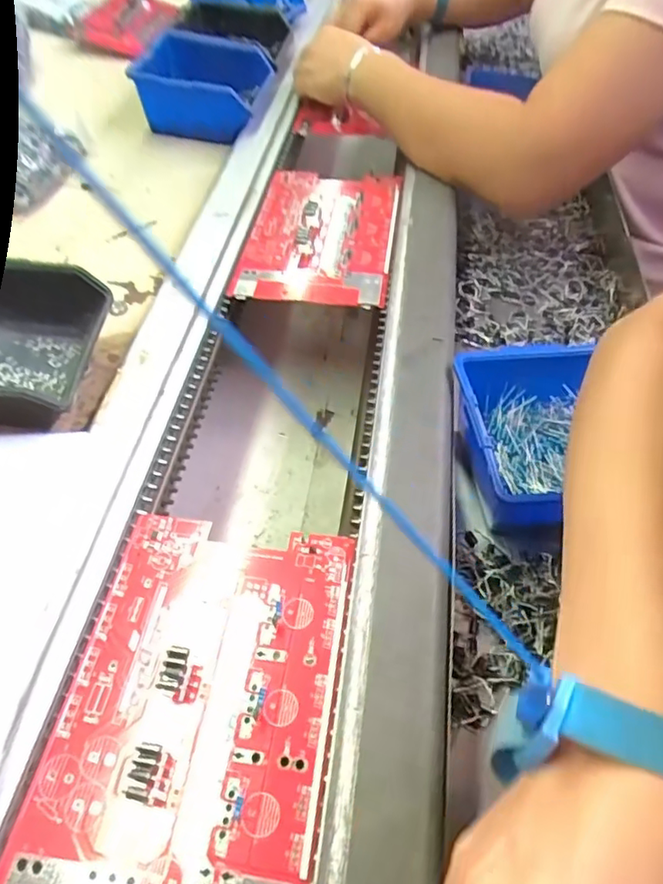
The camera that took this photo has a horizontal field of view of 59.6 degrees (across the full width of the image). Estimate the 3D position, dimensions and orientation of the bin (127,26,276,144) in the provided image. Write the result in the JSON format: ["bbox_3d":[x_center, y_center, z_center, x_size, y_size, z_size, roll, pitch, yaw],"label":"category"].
[{"bbox_3d":[-0.145,-0.404,0.660,0.120,0.067,0.127,5,51,4],"label":"bin"}]

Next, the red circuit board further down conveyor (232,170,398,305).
[{"bbox_3d":[-0.008,-0.193,0.530,0.128,0.011,0.201,7,52,5],"label":"red circuit board further down conveyor"}]

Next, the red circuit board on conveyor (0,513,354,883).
[{"bbox_3d":[-0.065,0.126,0.273,0.128,0.015,0.195,6,52,5],"label":"red circuit board on conveyor"}]

